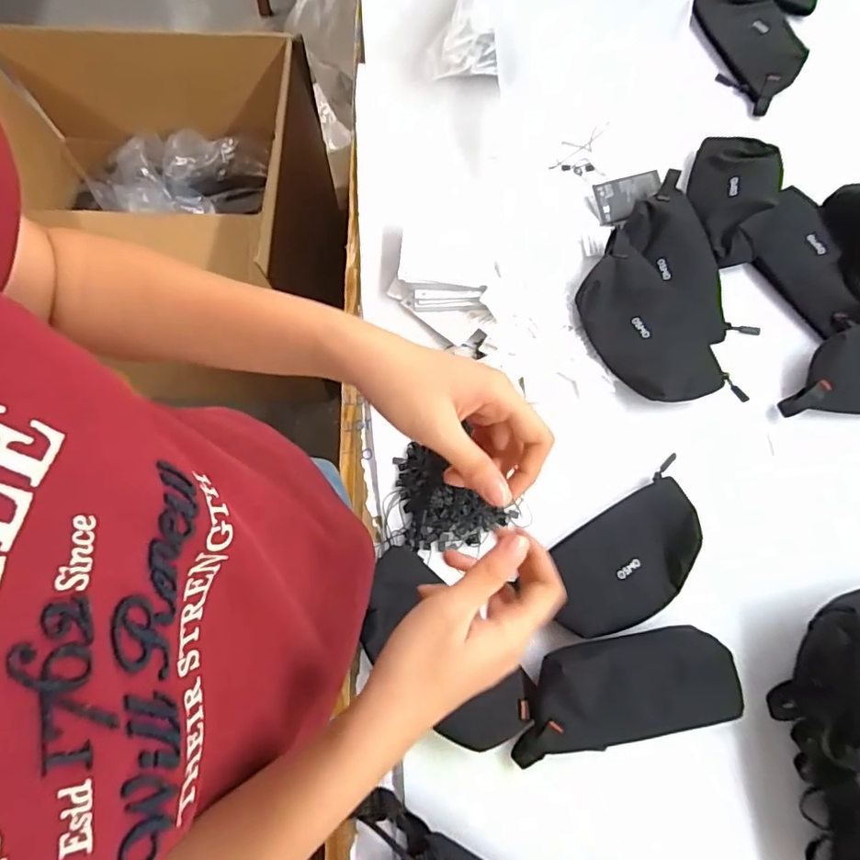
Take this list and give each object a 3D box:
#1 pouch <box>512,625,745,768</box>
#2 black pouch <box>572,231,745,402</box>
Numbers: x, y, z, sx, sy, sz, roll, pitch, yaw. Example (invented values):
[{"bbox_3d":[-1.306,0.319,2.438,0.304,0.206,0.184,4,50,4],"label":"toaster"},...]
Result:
[{"bbox_3d":[0.171,0.225,0.459,0.195,0.042,0.085,-8,73,-3],"label":"pouch"},{"bbox_3d":[0.241,-0.108,0.594,0.114,0.041,0.221,-35,76,-11],"label":"black pouch"}]

